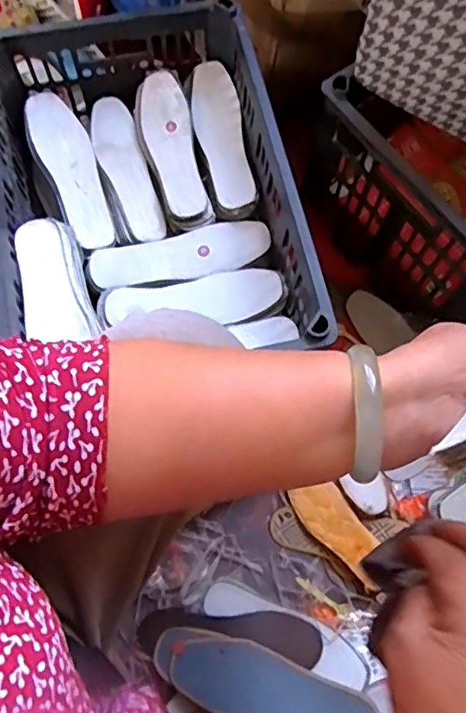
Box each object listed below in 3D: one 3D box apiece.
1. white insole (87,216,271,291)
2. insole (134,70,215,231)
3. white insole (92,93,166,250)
[{"bbox_3d":[-0.068,-0.131,0.727,0.228,0.012,0.070,-17,73,-6],"label":"white insole"},{"bbox_3d":[-0.084,-0.279,0.753,0.068,0.032,0.220,-13,73,-5],"label":"insole"},{"bbox_3d":[-0.148,-0.253,0.767,0.066,0.023,0.220,-15,73,-6],"label":"white insole"}]

